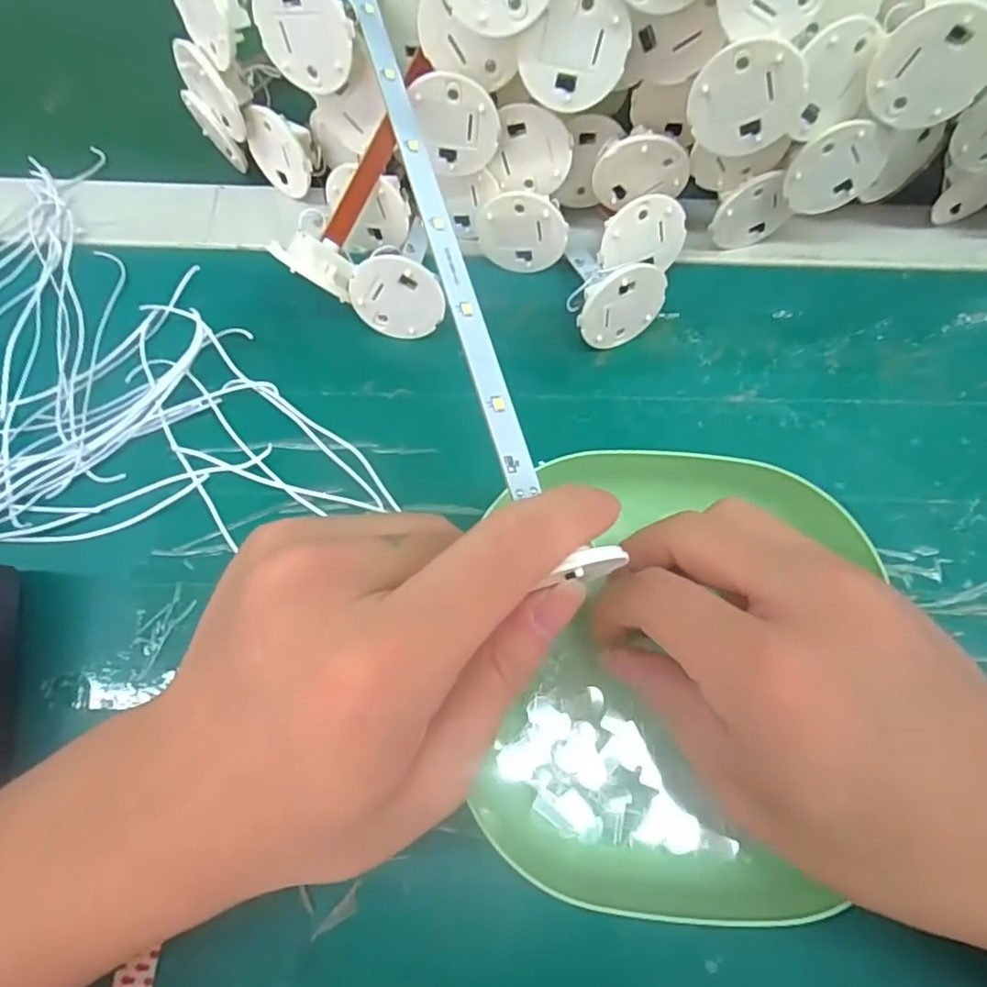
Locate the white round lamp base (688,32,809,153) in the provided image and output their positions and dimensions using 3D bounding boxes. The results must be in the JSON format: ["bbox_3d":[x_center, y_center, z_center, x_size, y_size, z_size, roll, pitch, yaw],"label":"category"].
[{"bbox_3d":[0.091,-0.141,0.219,0.037,0.039,0.006,-14,54,30],"label":"white round lamp base"}]

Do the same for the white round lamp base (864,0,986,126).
[{"bbox_3d":[0.156,-0.149,0.214,0.042,0.037,0.004,6,56,26],"label":"white round lamp base"}]

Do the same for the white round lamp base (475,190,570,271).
[{"bbox_3d":[0.012,-0.111,0.264,0.037,0.039,0.008,1,69,3],"label":"white round lamp base"}]

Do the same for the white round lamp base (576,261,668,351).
[{"bbox_3d":[0.053,-0.076,0.251,0.038,0.039,0.010,-26,69,-7],"label":"white round lamp base"}]

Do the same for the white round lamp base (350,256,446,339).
[{"bbox_3d":[-0.039,-0.080,0.251,0.037,0.035,0.004,22,47,-23],"label":"white round lamp base"}]

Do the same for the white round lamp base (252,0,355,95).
[{"bbox_3d":[-0.069,-0.169,0.223,0.037,0.036,0.011,30,70,11],"label":"white round lamp base"}]

